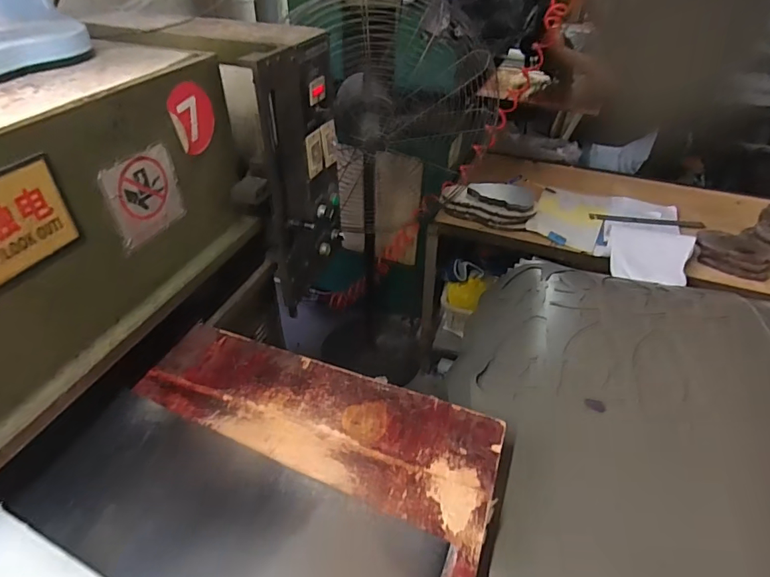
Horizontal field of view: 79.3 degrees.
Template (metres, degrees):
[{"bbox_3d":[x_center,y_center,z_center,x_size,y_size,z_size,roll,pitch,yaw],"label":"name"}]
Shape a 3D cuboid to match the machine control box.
[{"bbox_3d":[-0.169,-0.226,0.959,0.083,0.492,0.266,10,40,9],"label":"machine control box"}]

